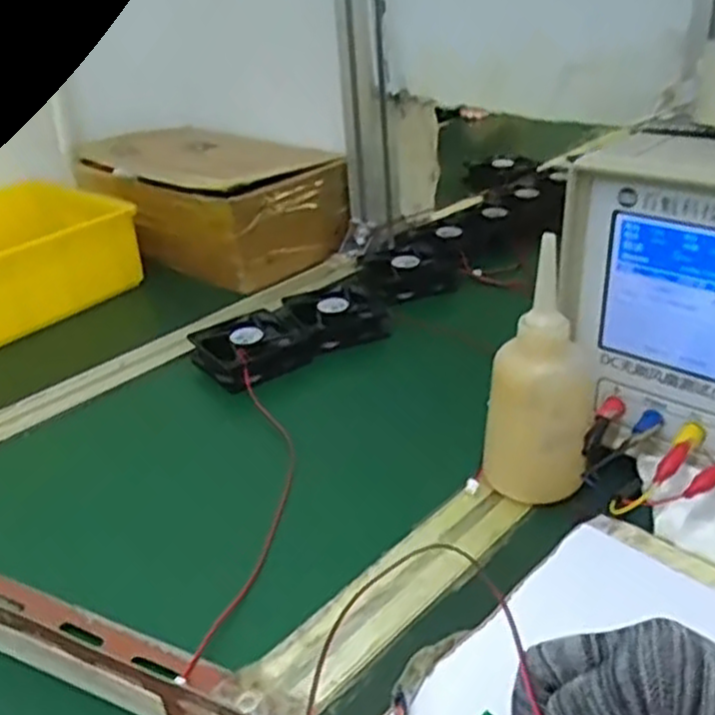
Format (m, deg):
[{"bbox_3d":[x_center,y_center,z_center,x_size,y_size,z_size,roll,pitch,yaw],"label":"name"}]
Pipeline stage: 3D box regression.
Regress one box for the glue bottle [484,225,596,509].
[{"bbox_3d":[0.110,0.008,0.457,0.063,0.133,0.055,3,31,15],"label":"glue bottle"}]

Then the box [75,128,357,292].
[{"bbox_3d":[-0.169,-0.184,0.872,0.284,0.100,0.186,23,40,40],"label":"box"}]

